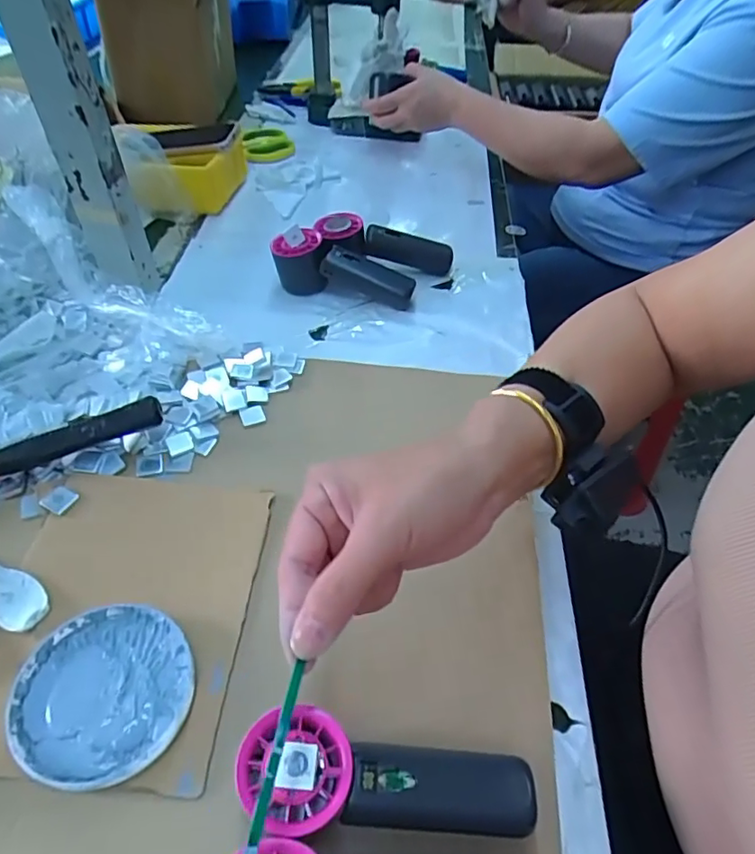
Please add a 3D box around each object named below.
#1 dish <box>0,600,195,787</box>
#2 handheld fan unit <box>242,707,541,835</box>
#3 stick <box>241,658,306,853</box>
[{"bbox_3d":[-0.164,0.158,0.338,0.100,0.014,0.097,2,49,-3],"label":"dish"},{"bbox_3d":[0.005,0.188,0.302,0.149,0.055,0.052,1,49,-4],"label":"handheld fan unit"},{"bbox_3d":[-0.043,0.139,0.226,0.006,0.004,0.083,11,55,5],"label":"stick"}]

